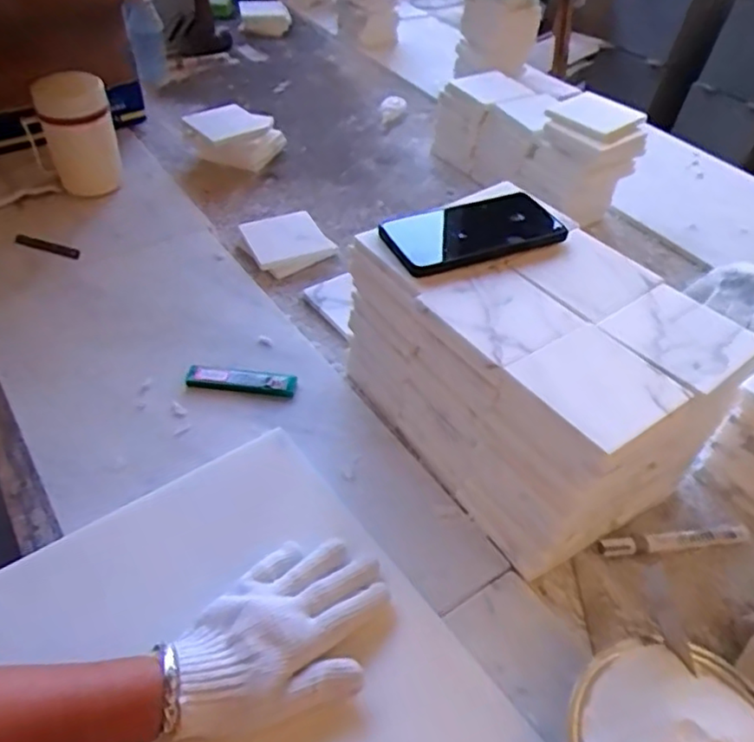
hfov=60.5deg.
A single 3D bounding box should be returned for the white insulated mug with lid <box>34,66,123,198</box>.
[{"bbox_3d":[-0.412,-0.326,0.901,0.089,0.155,0.108,-18,48,-18],"label":"white insulated mug with lid"}]

